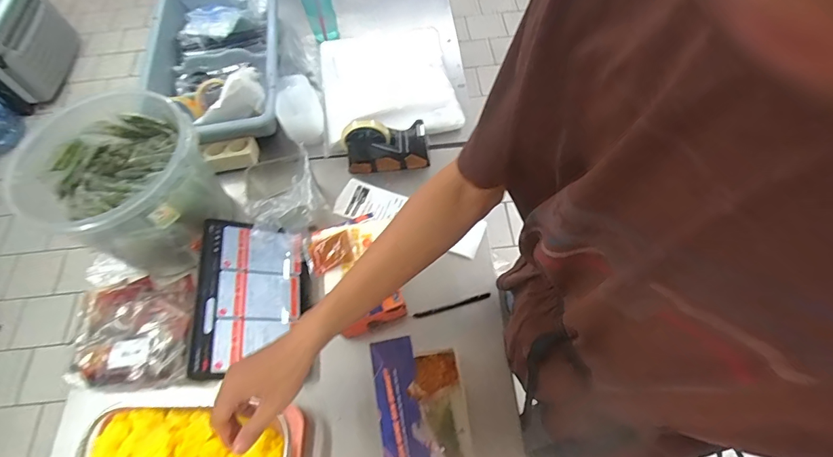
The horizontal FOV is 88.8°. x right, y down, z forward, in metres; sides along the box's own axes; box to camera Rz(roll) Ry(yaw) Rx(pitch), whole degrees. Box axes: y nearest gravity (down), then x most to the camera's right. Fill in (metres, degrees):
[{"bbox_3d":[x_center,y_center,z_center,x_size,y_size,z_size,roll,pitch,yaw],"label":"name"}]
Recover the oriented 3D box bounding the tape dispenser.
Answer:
[{"bbox_3d":[-0.060,-0.157,0.802,0.157,0.088,0.067,-6,62,0],"label":"tape dispenser"}]

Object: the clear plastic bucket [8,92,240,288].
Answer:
[{"bbox_3d":[-0.453,-0.066,0.706,0.230,0.208,0.231,-1,62,2],"label":"clear plastic bucket"}]

